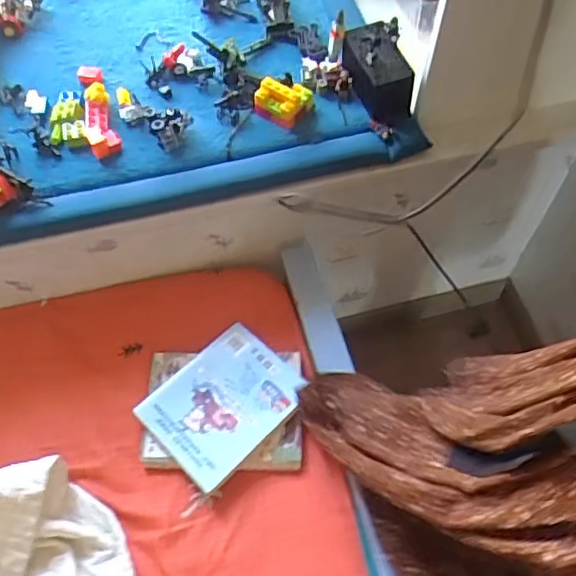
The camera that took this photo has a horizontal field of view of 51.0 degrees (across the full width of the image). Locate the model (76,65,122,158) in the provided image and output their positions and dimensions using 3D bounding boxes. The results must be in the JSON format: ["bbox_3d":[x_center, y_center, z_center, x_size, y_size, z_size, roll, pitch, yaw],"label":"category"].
[{"bbox_3d":[-0.296,-0.277,0.932,0.045,0.036,0.193,-16,60,-10],"label":"model"}]

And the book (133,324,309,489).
[{"bbox_3d":[-0.097,0.168,0.906,0.211,0.015,0.171,-40,67,-20],"label":"book"}]

